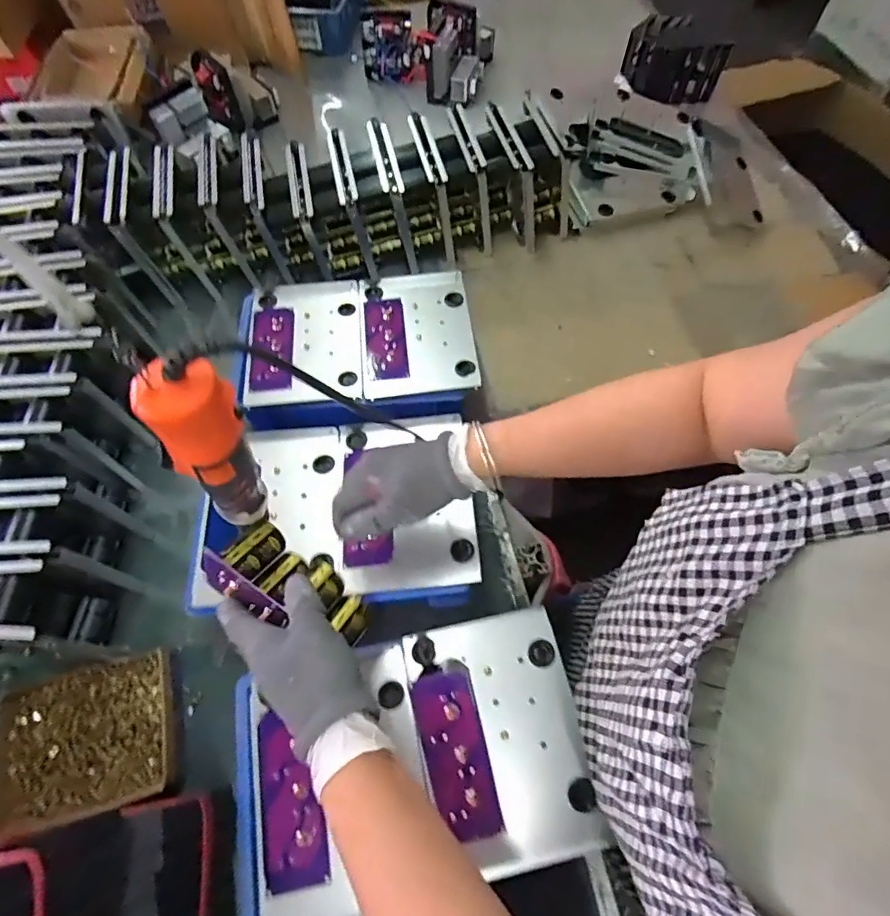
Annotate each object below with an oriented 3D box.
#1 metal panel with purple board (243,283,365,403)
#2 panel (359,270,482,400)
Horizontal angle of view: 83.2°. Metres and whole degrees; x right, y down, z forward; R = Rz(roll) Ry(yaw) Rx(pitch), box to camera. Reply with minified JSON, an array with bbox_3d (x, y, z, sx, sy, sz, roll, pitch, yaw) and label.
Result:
[{"bbox_3d":[-0.188,-0.158,0.674,0.148,0.012,0.200,-5,63,-3],"label":"metal panel with purple board"},{"bbox_3d":[-0.039,-0.171,0.681,0.149,0.019,0.193,-5,63,-3],"label":"panel"}]

